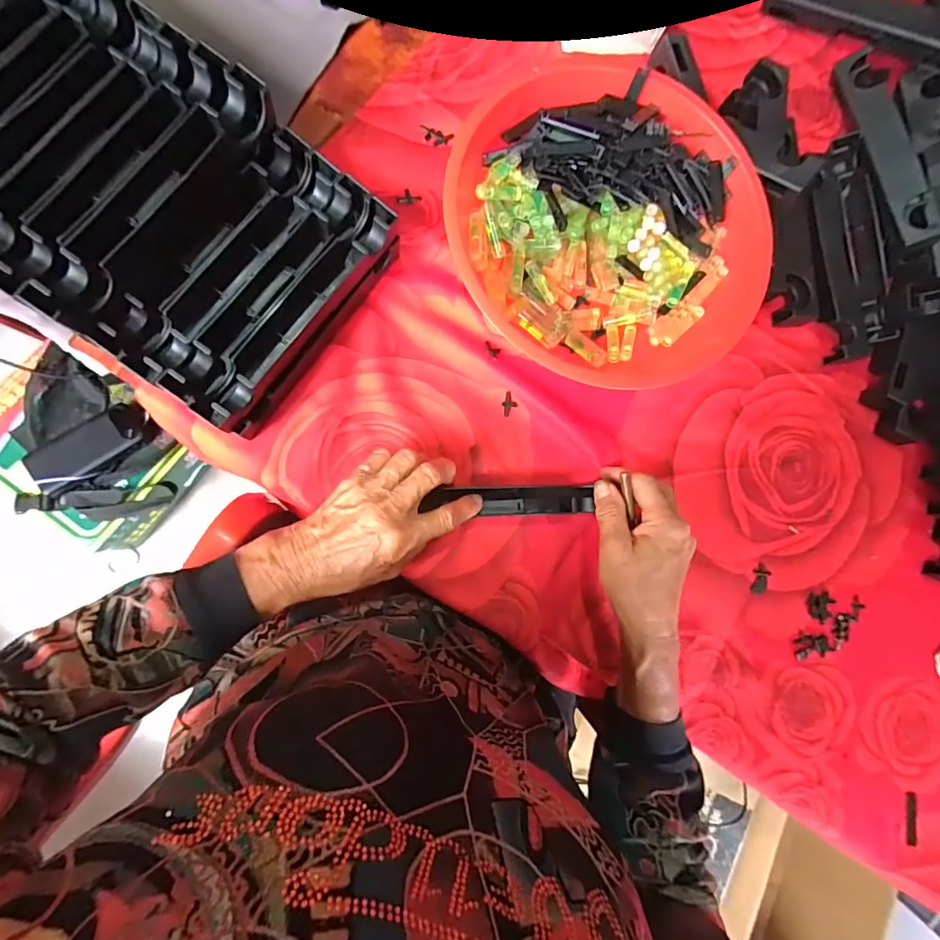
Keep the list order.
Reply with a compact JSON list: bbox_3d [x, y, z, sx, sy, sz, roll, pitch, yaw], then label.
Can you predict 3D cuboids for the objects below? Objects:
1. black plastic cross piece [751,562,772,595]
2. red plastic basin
[{"bbox_3d":[0.263,0.099,0.431,0.018,0.004,0.027,14,83,-7],"label":"black plastic cross piece"},{"bbox_3d":[0.107,-0.184,0.379,0.240,0.070,0.226,1,85,-8],"label":"red plastic basin"}]

